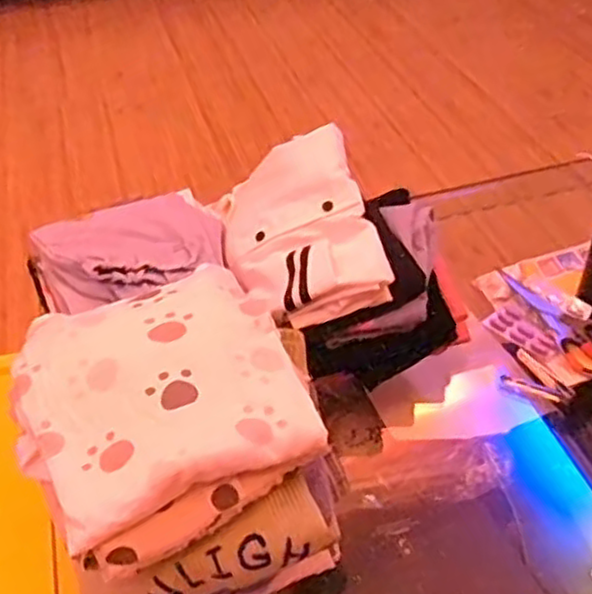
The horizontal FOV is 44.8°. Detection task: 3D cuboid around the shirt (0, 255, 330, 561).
[{"bbox_3d":[-0.099,0.058,0.496,0.186,0.027,0.197,-16,45,-14],"label":"shirt"}]

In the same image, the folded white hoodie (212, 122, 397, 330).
[{"bbox_3d":[0.002,-0.072,0.765,0.165,0.060,0.244,-29,57,10],"label":"folded white hoodie"}]

